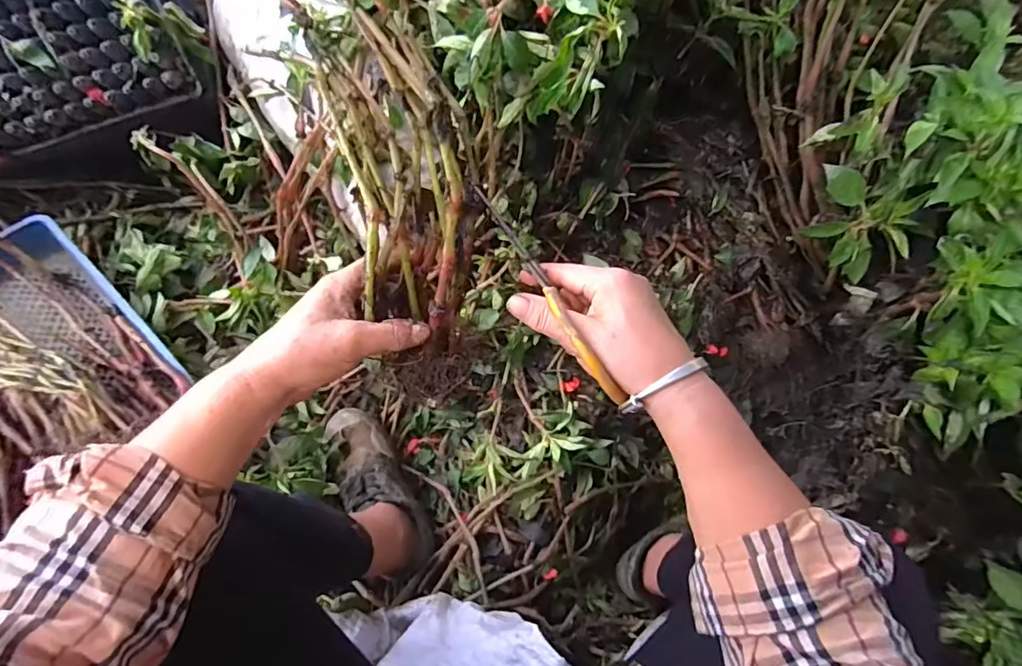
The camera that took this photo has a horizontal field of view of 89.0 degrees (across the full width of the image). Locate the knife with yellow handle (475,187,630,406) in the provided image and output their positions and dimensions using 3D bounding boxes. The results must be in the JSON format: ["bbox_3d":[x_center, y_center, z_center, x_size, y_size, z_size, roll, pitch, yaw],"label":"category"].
[{"bbox_3d":[0.023,-0.030,0.345,0.012,0.015,0.178,-28,69,-6],"label":"knife with yellow handle"}]

